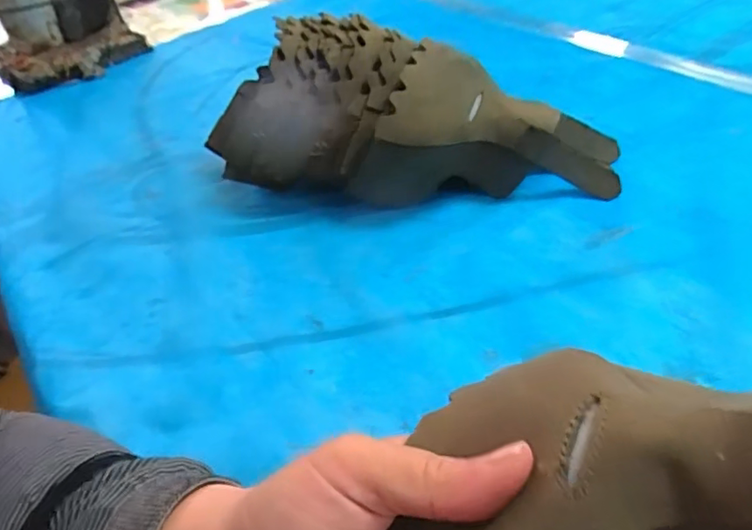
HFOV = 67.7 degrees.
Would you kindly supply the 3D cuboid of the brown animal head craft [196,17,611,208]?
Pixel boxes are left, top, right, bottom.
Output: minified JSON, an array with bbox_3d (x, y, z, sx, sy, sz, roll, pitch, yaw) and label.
[{"bbox_3d":[0.030,-0.132,0.509,0.356,0.131,0.123,7,42,16],"label":"brown animal head craft"}]

